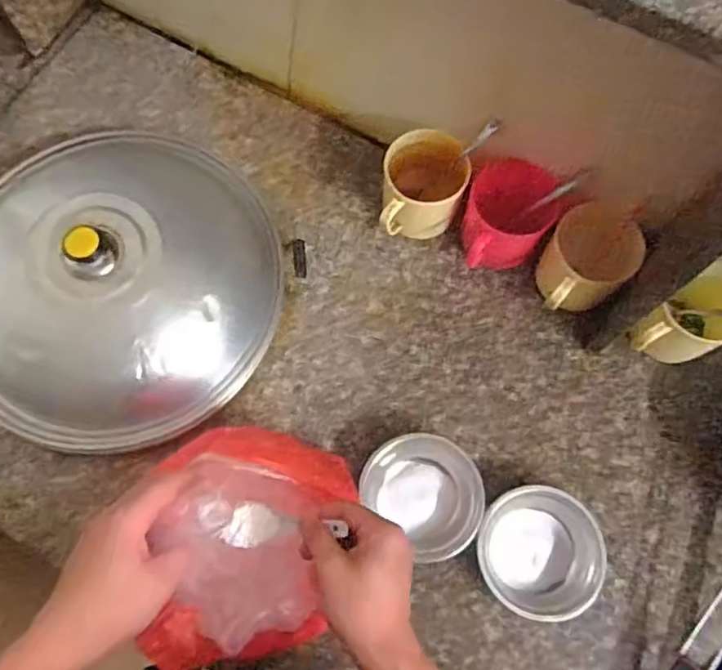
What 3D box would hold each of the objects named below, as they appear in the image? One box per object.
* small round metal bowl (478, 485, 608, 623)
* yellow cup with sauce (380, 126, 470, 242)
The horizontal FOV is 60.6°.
[{"bbox_3d":[0.184,0.225,0.643,0.122,0.037,0.123,0,72,-1],"label":"small round metal bowl"},{"bbox_3d":[0.074,-0.169,0.740,0.094,0.098,0.104,3,72,0],"label":"yellow cup with sauce"}]

